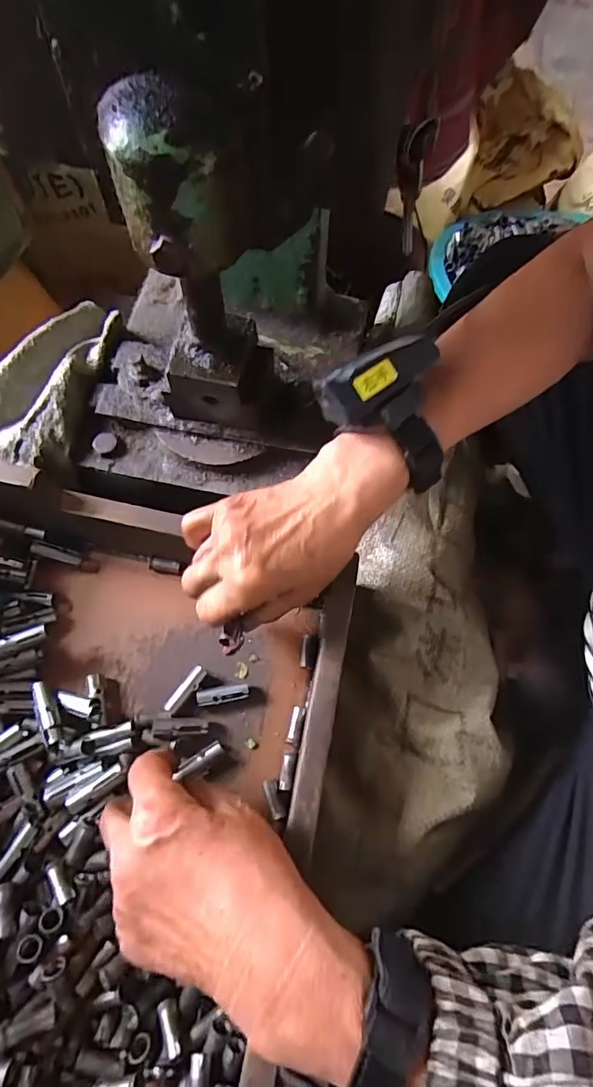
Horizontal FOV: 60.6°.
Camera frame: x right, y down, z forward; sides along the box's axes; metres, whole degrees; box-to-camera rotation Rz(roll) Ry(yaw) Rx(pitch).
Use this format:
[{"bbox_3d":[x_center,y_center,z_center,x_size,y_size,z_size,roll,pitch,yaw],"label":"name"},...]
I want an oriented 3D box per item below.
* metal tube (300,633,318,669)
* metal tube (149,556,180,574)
[{"bbox_3d":[0.009,0.081,0.379,0.012,0.010,0.024,5,69,1],"label":"metal tube"},{"bbox_3d":[-0.104,0.017,0.400,0.024,0.006,0.010,7,69,2],"label":"metal tube"}]

